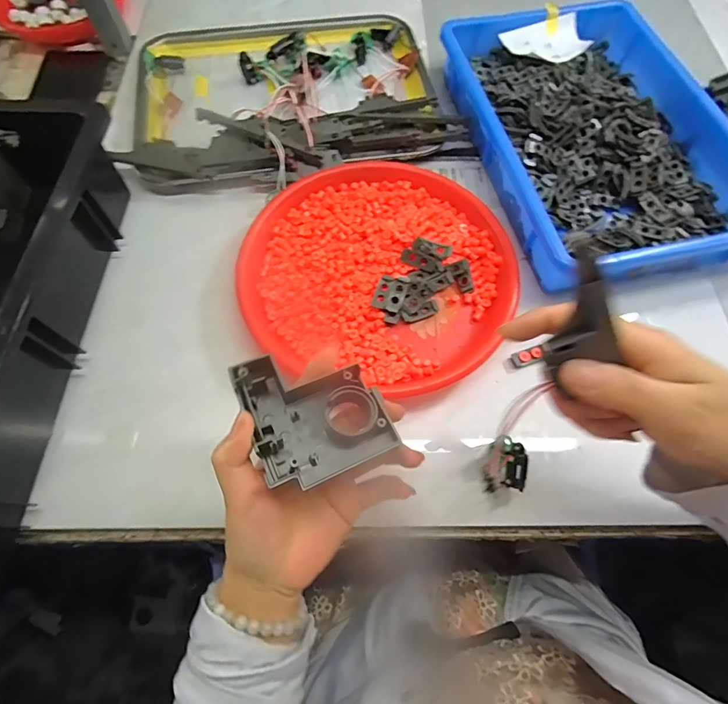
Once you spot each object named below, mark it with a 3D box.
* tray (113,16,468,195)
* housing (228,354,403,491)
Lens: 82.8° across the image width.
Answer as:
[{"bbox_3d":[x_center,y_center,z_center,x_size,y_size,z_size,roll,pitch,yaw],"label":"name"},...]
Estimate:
[{"bbox_3d":[-0.085,-0.317,0.496,0.374,0.048,0.295,-5,67,-2],"label":"tray"},{"bbox_3d":[-0.030,0.034,0.249,0.076,0.027,0.078,-22,69,-9],"label":"housing"}]

